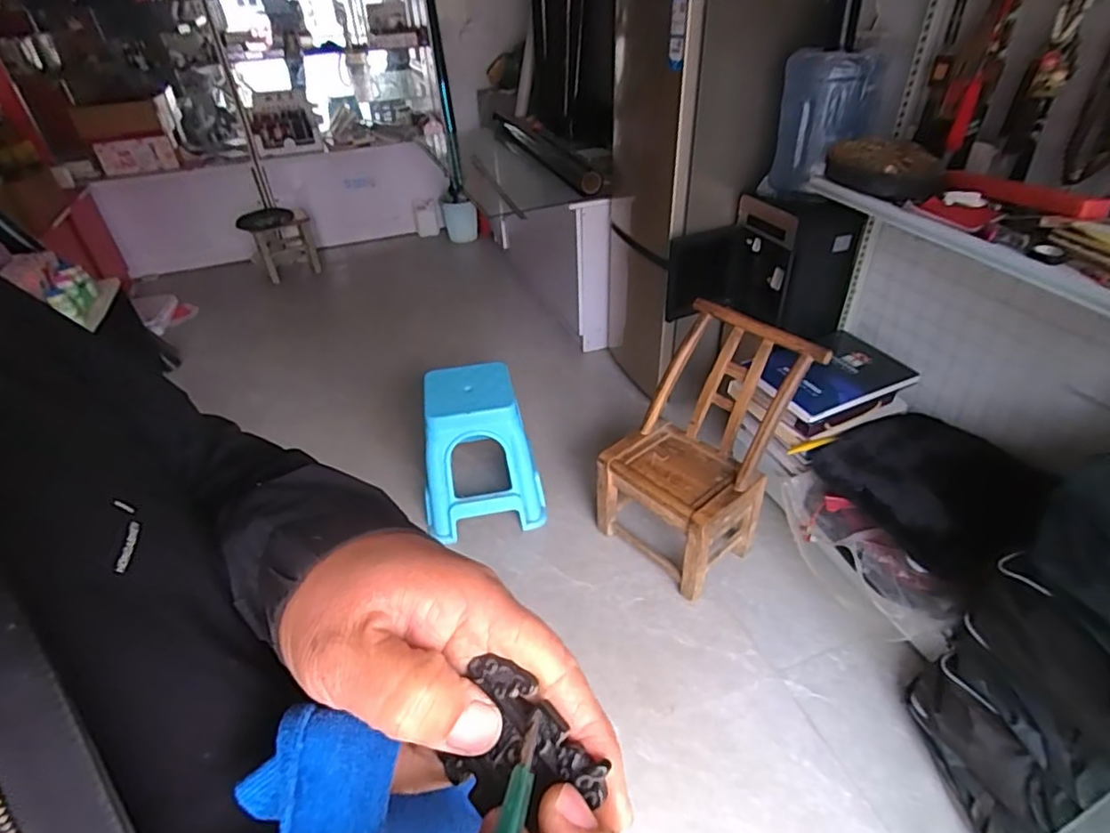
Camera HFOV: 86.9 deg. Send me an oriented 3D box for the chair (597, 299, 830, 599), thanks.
[{"bbox_3d":[0.403,0.096,1.680,0.454,0.637,0.396,-30,45,-30],"label":"chair"}]

